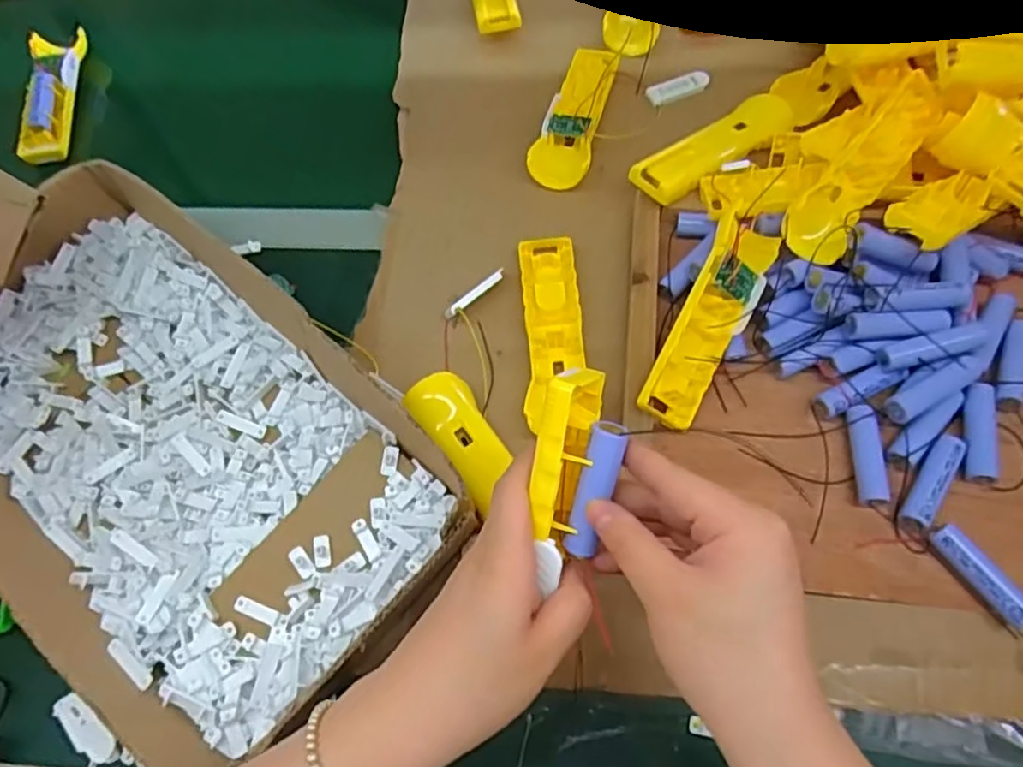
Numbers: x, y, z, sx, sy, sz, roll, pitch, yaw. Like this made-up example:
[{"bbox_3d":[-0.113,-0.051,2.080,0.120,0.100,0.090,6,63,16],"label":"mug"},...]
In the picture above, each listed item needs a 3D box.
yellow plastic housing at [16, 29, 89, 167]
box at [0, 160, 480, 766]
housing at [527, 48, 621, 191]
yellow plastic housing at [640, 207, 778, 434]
[{"bbox_3d":[-0.458,-0.292,0.671,0.047,0.034,0.157,-9,65,-1],"label":"yellow plastic housing"},{"bbox_3d":[-0.238,0.035,0.466,0.417,0.072,0.235,39,73,18],"label":"box"},{"bbox_3d":[0.058,-0.236,0.592,0.048,0.024,0.157,15,67,10],"label":"housing"},{"bbox_3d":[0.136,-0.043,0.466,0.039,0.027,0.150,26,85,14],"label":"yellow plastic housing"}]

